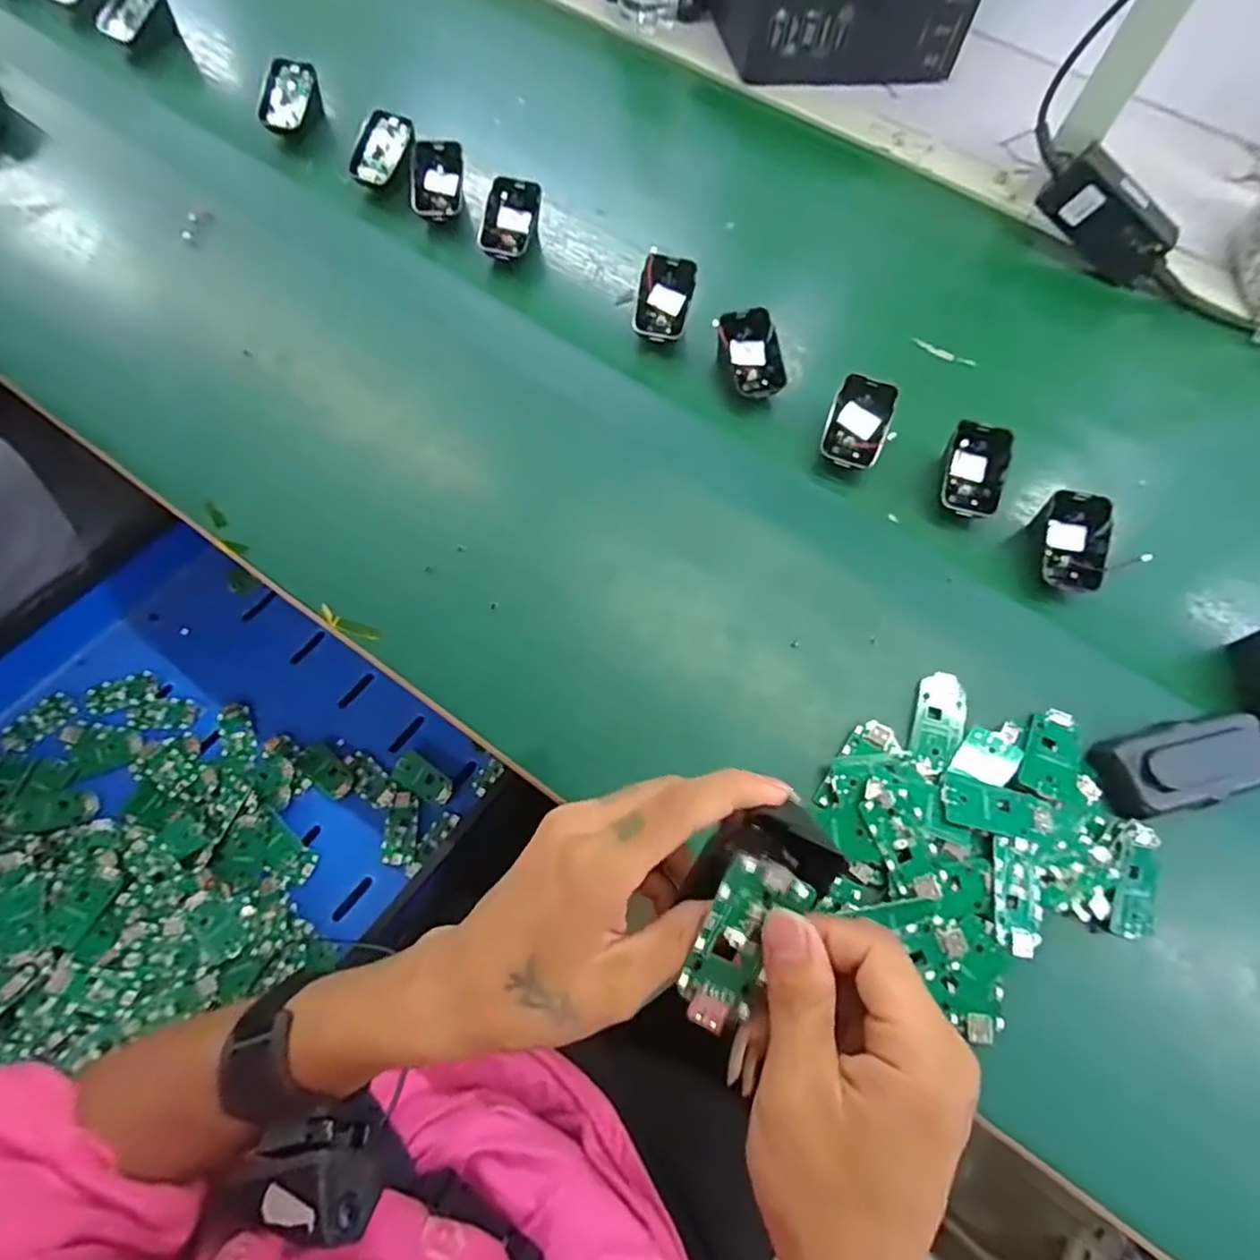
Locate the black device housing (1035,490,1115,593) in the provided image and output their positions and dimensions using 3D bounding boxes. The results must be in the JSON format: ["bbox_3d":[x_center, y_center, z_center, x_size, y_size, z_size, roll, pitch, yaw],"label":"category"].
[{"bbox_3d":[0.319,-0.063,0.465,0.045,0.021,0.070,4,91,5],"label":"black device housing"}]

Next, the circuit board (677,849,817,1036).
[{"bbox_3d":[0.041,0.116,0.238,0.031,0.007,0.065,24,96,7],"label":"circuit board"}]

